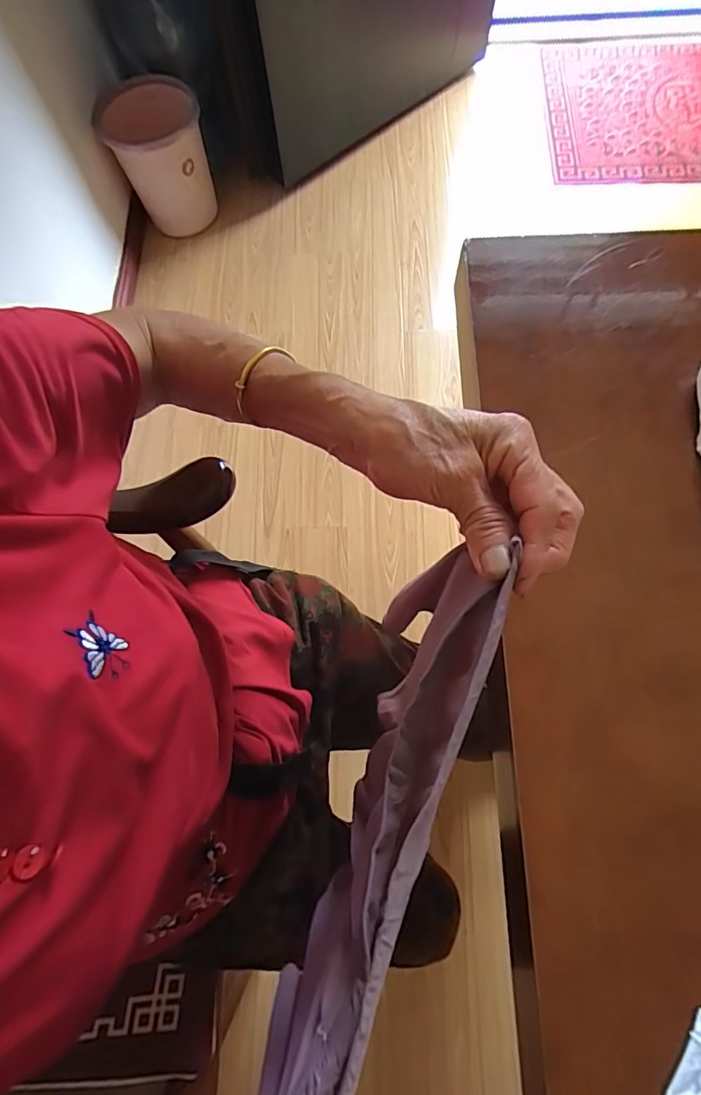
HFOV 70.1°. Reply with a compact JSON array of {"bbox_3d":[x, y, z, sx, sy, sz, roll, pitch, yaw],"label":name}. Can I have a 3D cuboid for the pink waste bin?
[{"bbox_3d":[-0.511,-1.066,1.370,0.249,0.287,0.276,-15,73,-2],"label":"pink waste bin"}]

